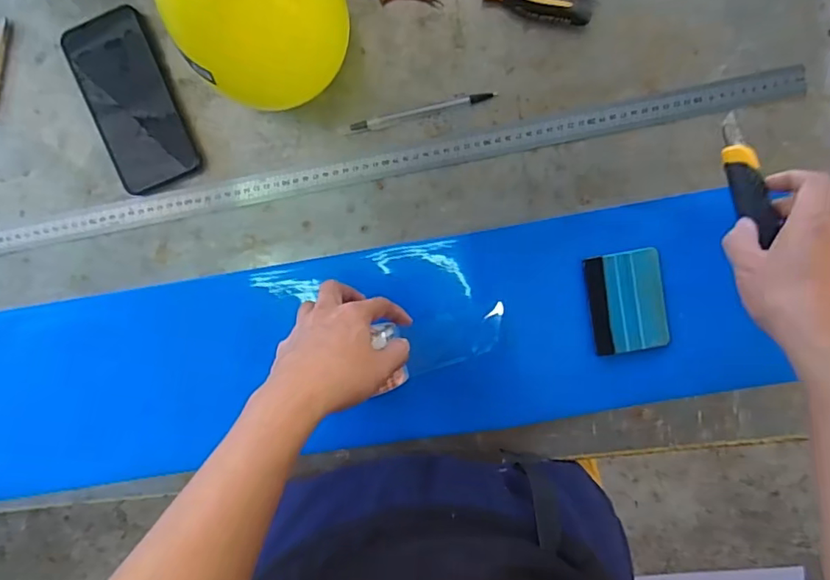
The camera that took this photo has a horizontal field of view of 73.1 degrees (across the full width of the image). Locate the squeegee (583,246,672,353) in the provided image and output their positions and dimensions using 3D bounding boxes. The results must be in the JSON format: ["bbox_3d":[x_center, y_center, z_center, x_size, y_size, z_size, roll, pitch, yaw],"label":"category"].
[{"bbox_3d":[0.207,0.012,0.547,0.071,0.006,0.097,-10,96,4],"label":"squeegee"}]

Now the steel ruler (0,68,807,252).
[{"bbox_3d":[-0.095,-0.116,0.550,0.901,0.008,0.032,-11,96,4],"label":"steel ruler"}]

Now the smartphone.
[{"bbox_3d":[-0.275,-0.183,0.544,0.075,0.012,0.162,-20,95,5],"label":"smartphone"}]

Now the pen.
[{"bbox_3d":[0.008,-0.172,0.535,0.141,0.009,0.009,-13,95,4],"label":"pen"}]

